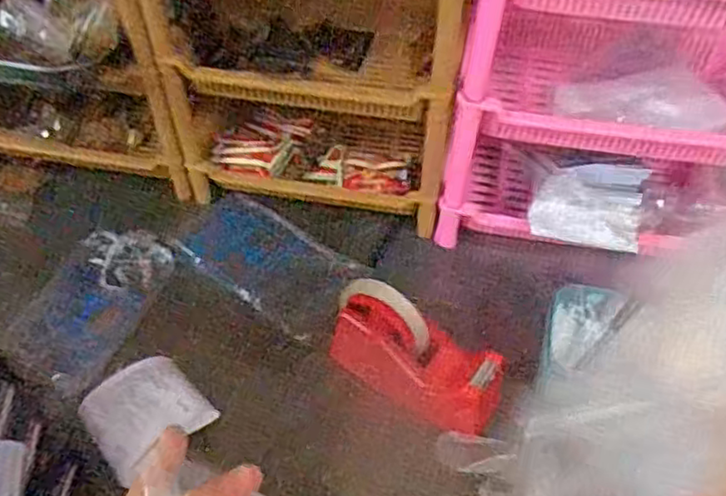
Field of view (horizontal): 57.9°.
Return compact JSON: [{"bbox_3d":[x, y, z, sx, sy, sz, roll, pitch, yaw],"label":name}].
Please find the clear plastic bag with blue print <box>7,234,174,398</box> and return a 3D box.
[{"bbox_3d":[-0.285,0.055,0.681,0.111,0.016,0.196,14,52,11],"label":"clear plastic bag with blue print"}]

